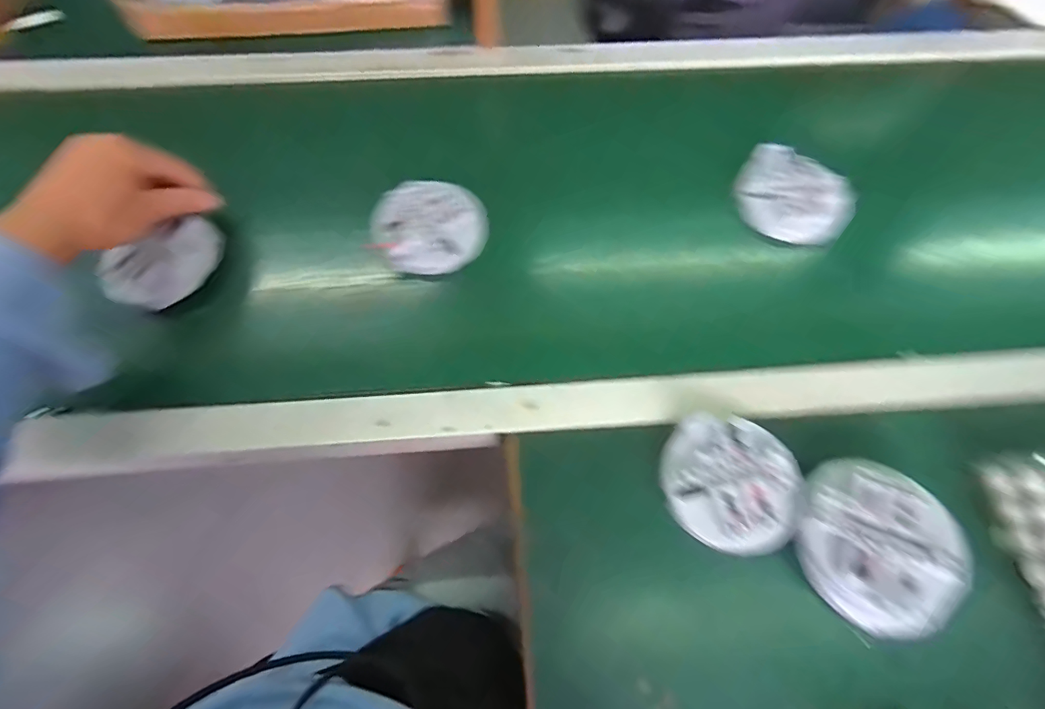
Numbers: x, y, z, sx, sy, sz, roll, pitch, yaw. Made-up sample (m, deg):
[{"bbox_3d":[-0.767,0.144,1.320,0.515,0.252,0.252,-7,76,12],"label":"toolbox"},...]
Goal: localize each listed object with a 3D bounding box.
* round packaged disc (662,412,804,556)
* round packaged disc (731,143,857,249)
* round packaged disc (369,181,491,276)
[{"bbox_3d":[0.164,0.101,0.364,0.101,0.020,0.099,0,72,0],"label":"round packaged disc"},{"bbox_3d":[0.285,-0.169,0.478,0.114,0.022,0.111,0,72,0],"label":"round packaged disc"},{"bbox_3d":[-0.092,-0.128,0.456,0.112,0.015,0.101,3,75,-7],"label":"round packaged disc"}]

